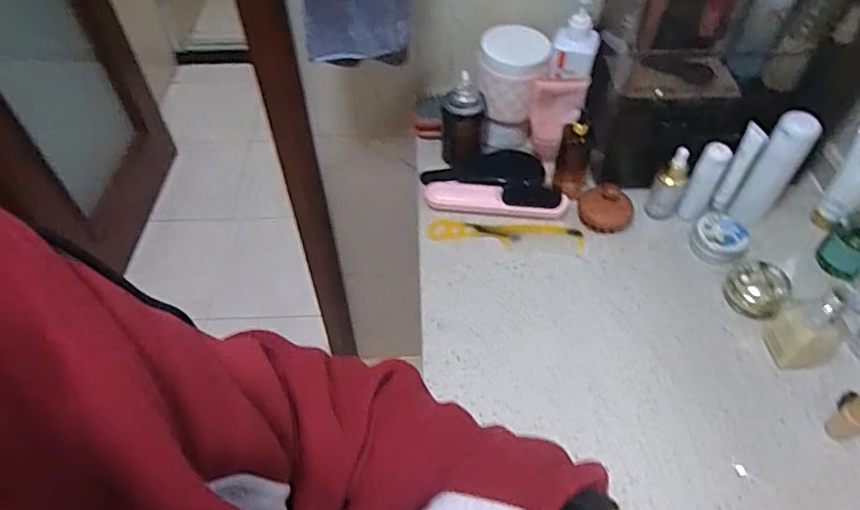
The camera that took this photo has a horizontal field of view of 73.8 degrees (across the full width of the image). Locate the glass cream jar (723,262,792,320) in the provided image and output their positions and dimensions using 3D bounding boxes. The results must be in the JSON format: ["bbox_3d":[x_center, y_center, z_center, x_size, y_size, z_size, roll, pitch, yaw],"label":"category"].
[{"bbox_3d":[0.404,0.039,0.704,0.064,0.035,0.074,33,58,24],"label":"glass cream jar"}]

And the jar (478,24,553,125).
[{"bbox_3d":[0.118,-0.261,0.825,0.103,0.103,0.088,7,52,6],"label":"jar"}]

